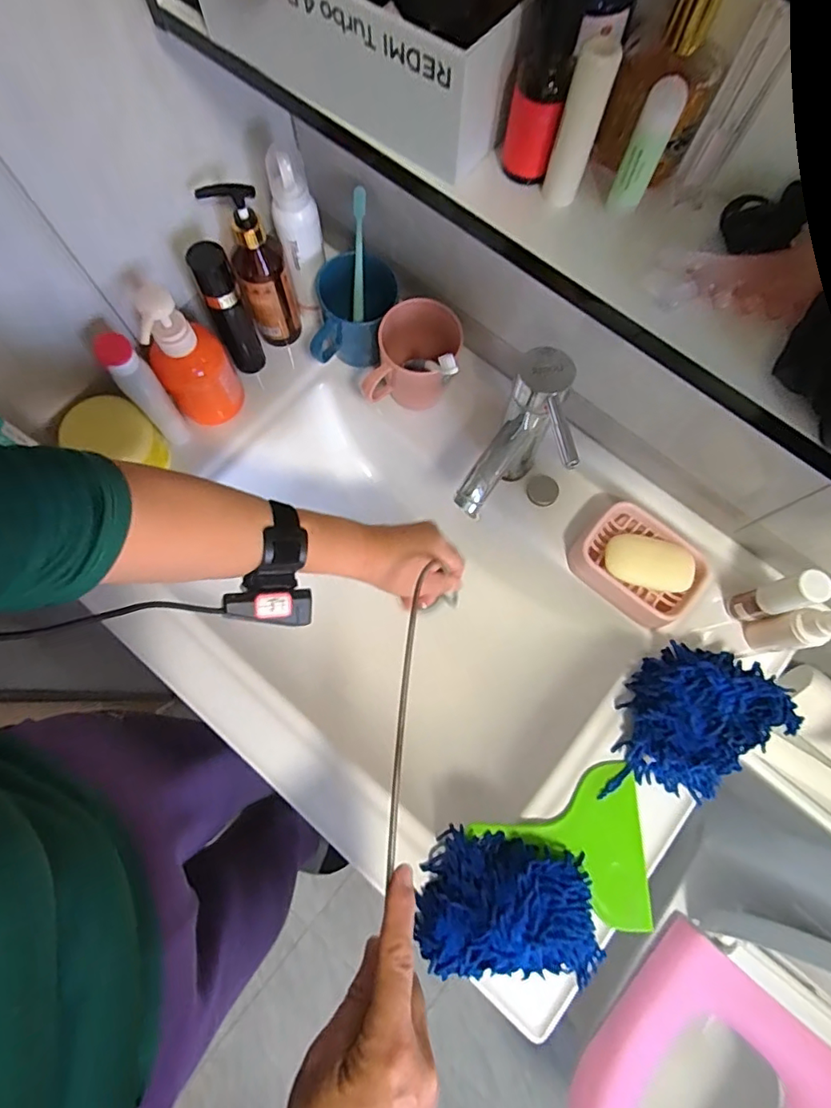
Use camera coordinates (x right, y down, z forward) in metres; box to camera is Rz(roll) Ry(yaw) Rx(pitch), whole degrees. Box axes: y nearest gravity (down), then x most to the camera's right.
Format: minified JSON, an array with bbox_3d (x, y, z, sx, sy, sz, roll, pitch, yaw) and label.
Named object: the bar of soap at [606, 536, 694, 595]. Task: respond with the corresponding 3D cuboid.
[{"bbox_3d":[0.236,0.008,0.526,0.082,0.018,0.050,17,75,3],"label":"bar of soap"}]

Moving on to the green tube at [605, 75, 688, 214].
[{"bbox_3d":[0.112,-0.196,0.255,0.015,0.056,0.013,28,76,6],"label":"green tube"}]

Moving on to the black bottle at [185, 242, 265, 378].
[{"bbox_3d":[-0.195,-0.251,0.557,0.039,0.164,0.039,-24,77,-7],"label":"black bottle"}]

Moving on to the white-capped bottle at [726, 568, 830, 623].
[{"bbox_3d":[0.338,0.042,0.490,0.026,0.108,0.032,-16,76,-6],"label":"white-capped bottle"}]

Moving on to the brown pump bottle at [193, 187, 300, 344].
[{"bbox_3d":[-0.160,-0.290,0.540,0.054,0.180,0.044,-13,76,-5],"label":"brown pump bottle"}]

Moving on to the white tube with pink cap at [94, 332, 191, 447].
[{"bbox_3d":[-0.263,-0.156,0.513,0.031,0.129,0.039,-41,80,-11],"label":"white tube with pink cap"}]

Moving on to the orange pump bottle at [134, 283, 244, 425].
[{"bbox_3d":[-0.228,-0.193,0.529,0.070,0.154,0.054,-31,78,-9],"label":"orange pump bottle"}]

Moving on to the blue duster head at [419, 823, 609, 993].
[{"bbox_3d":[0.082,0.311,0.450,0.158,0.049,0.112,7,75,0],"label":"blue duster head"}]

